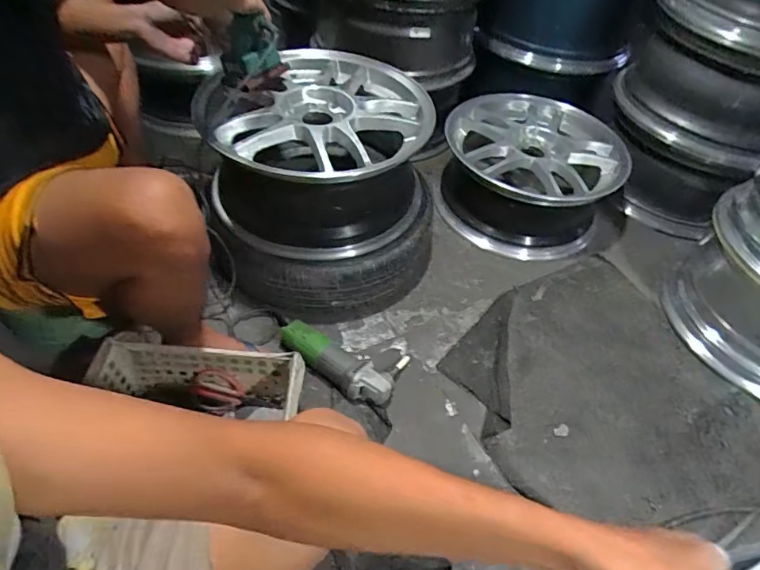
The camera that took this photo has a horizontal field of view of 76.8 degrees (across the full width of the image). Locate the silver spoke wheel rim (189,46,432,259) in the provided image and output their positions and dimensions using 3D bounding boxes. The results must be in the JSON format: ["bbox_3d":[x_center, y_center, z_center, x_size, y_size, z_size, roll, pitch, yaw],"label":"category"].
[{"bbox_3d":[-0.131,-0.296,1.018,0.439,0.203,0.470,-8,50,-12],"label":"silver spoke wheel rim"}]

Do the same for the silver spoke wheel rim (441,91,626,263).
[{"bbox_3d":[0.395,-0.308,1.293,0.453,0.190,0.457,5,48,-1],"label":"silver spoke wheel rim"}]

